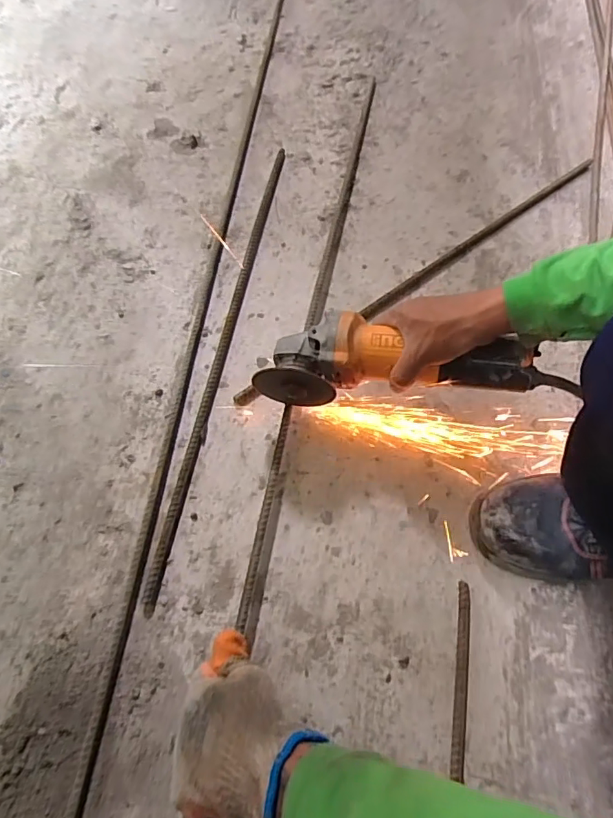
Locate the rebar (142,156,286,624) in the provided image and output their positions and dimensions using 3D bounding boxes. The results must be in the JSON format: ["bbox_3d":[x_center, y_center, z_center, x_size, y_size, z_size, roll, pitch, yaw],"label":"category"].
[{"bbox_3d":[-0.103,-0.100,0.631,0.018,0.014,0.667,9,63,4],"label":"rebar"}]

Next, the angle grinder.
[{"bbox_3d":[0.086,-0.049,0.512,0.268,0.078,0.073,-1,63,11],"label":"angle grinder"}]

